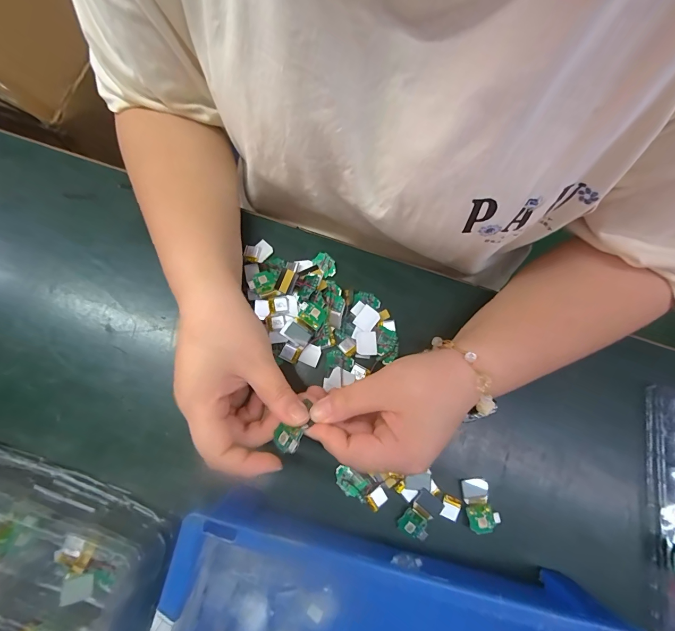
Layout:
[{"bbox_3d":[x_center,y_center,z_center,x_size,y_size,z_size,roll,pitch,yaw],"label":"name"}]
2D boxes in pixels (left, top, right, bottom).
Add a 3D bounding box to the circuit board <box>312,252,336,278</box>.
[{"bbox_3d":[-0.011,-0.050,0.332,0.017,0.004,0.025,-39,81,-7],"label":"circuit board"}]

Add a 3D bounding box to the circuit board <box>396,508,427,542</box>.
[{"bbox_3d":[0.063,0.171,0.278,0.025,0.004,0.019,35,81,7],"label":"circuit board"}]

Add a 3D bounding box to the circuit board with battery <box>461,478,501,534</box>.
[{"bbox_3d":[0.118,0.156,0.282,0.024,0.009,0.038,-12,79,-2],"label":"circuit board with battery"}]

